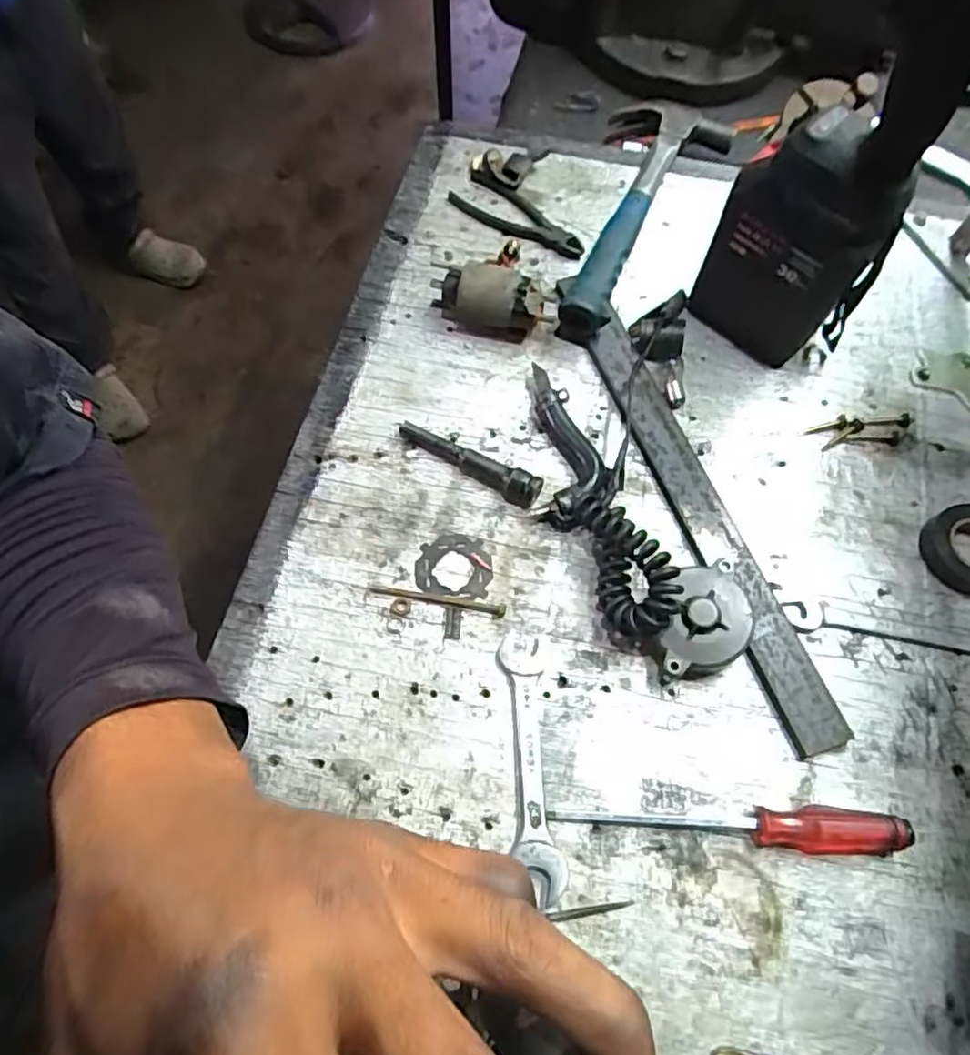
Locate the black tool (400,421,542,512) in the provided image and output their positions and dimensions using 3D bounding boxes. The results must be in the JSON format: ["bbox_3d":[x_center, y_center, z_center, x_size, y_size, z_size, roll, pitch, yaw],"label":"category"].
[{"bbox_3d":[-0.013,-0.055,0.512,0.128,0.022,0.021,31,70,12],"label":"black tool"}]

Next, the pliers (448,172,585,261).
[{"bbox_3d":[0.034,-0.304,0.625,0.147,0.013,0.048,38,72,14],"label":"pliers"}]

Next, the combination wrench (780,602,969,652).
[{"bbox_3d":[0.305,0.076,0.463,0.170,0.012,0.020,9,68,3],"label":"combination wrench"}]

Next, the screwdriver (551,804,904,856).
[{"bbox_3d":[0.156,0.190,0.410,0.221,0.022,0.027,5,67,2],"label":"screwdriver"}]

